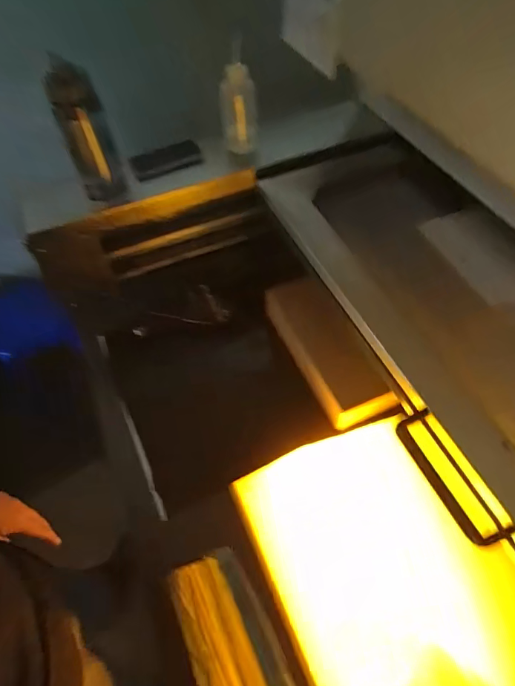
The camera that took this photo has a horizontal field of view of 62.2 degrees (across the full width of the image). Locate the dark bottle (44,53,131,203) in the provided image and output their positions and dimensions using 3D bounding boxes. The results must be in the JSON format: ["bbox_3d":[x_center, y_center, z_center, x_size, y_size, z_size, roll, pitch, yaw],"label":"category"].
[{"bbox_3d":[-0.327,-0.393,0.830,0.090,0.266,0.082,-22,58,-13],"label":"dark bottle"}]

